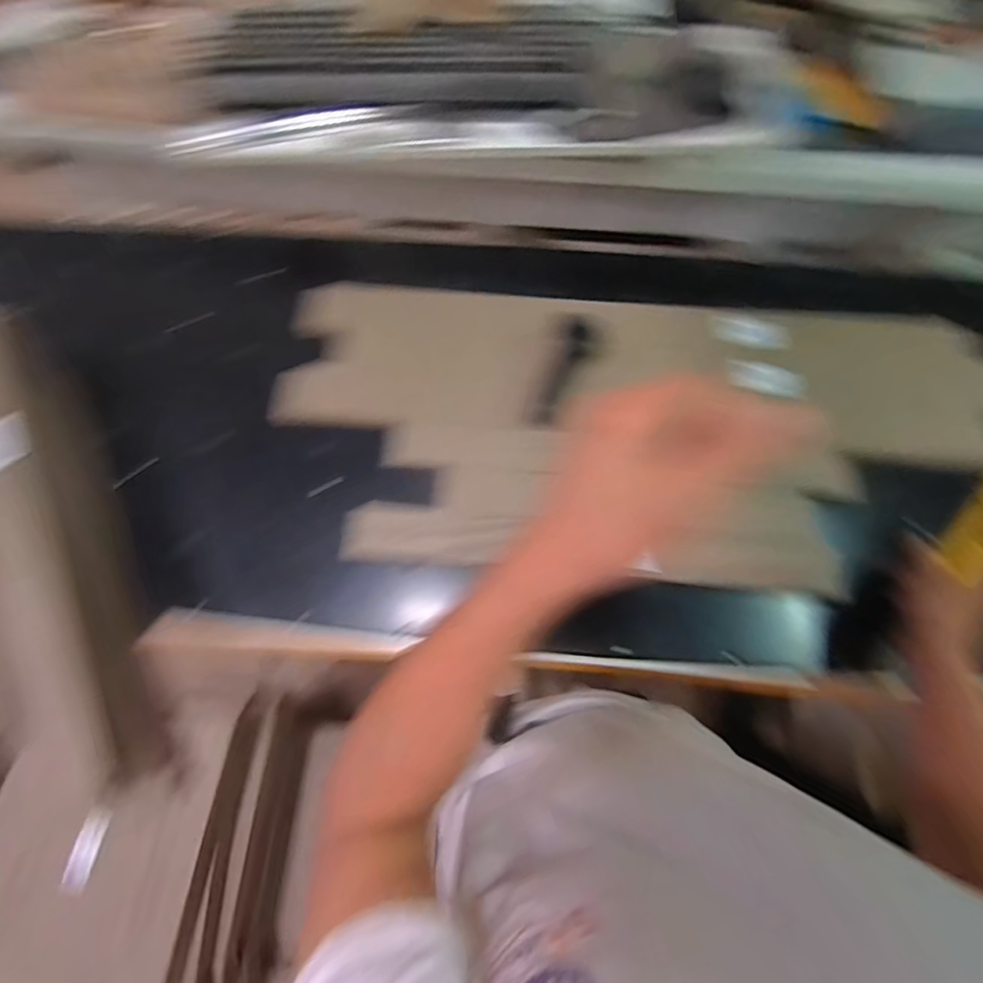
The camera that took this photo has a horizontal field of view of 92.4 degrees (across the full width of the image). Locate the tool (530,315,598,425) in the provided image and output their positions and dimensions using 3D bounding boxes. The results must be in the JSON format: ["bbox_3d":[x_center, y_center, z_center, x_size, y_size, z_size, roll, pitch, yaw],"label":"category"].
[{"bbox_3d":[0.090,-0.155,0.604,0.046,0.020,0.146,25,92,8],"label":"tool"}]

